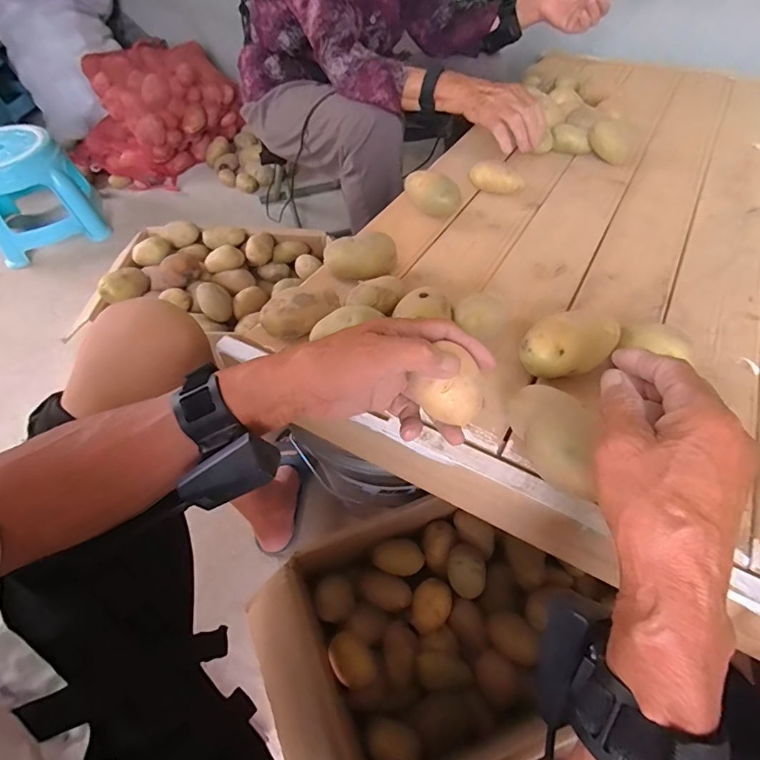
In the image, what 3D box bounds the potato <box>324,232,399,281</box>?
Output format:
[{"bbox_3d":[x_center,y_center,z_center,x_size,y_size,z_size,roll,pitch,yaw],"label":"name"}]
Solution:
[{"bbox_3d":[-0.022,-0.146,0.536,0.085,0.038,0.040,-4,55,0],"label":"potato"}]

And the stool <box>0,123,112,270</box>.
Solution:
[{"bbox_3d":[-0.979,-0.528,1.237,0.280,0.254,0.249,-33,60,-19],"label":"stool"}]

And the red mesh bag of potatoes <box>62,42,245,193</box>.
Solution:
[{"bbox_3d":[-0.748,-0.845,1.449,0.397,0.288,0.438,28,61,21],"label":"red mesh bag of potatoes"}]

